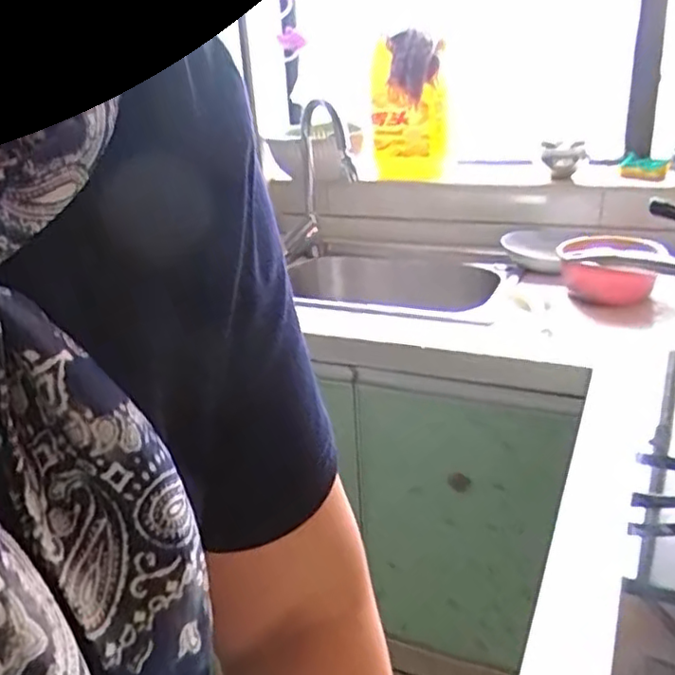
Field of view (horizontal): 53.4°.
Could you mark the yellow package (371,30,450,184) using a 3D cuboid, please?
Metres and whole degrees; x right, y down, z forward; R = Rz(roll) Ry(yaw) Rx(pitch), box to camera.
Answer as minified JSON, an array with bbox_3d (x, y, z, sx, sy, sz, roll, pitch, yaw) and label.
[{"bbox_3d":[0.168,-0.527,1.559,0.173,0.312,0.082,0,23,7],"label":"yellow package"}]

